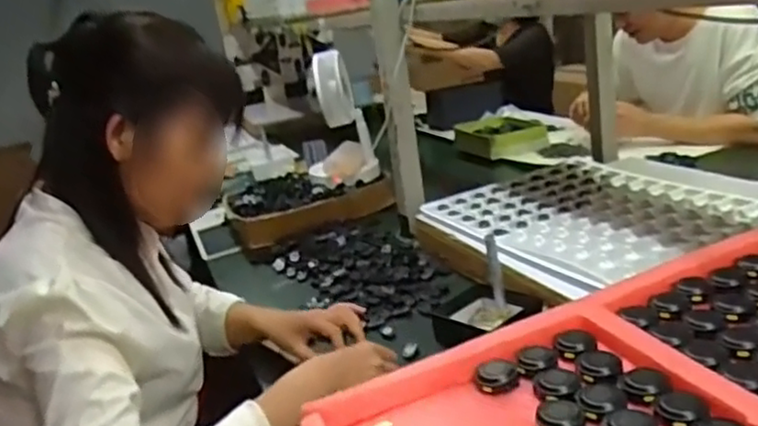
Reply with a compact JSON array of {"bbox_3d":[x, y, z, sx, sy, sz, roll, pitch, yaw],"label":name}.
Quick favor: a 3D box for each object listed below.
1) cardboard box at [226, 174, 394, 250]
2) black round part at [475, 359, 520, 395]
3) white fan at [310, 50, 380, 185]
[{"bbox_3d":[-0.172,-0.032,1.548,0.335,0.079,0.326,-16,19,-25],"label":"cardboard box"},{"bbox_3d":[0.083,0.115,0.485,0.030,0.009,0.030,-3,18,17],"label":"black round part"},{"bbox_3d":[-0.088,-0.205,1.540,0.146,0.289,0.135,-7,17,4],"label":"white fan"}]

